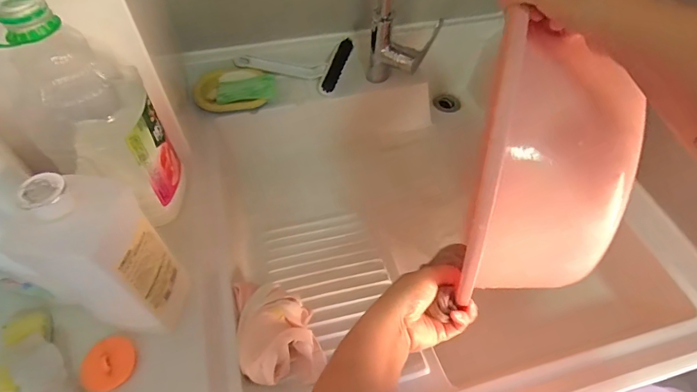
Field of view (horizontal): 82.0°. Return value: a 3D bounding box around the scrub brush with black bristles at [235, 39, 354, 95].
[{"bbox_3d":[-0.100,-0.255,0.759,0.199,0.055,0.102,12,55,7],"label":"scrub brush with black bristles"}]

